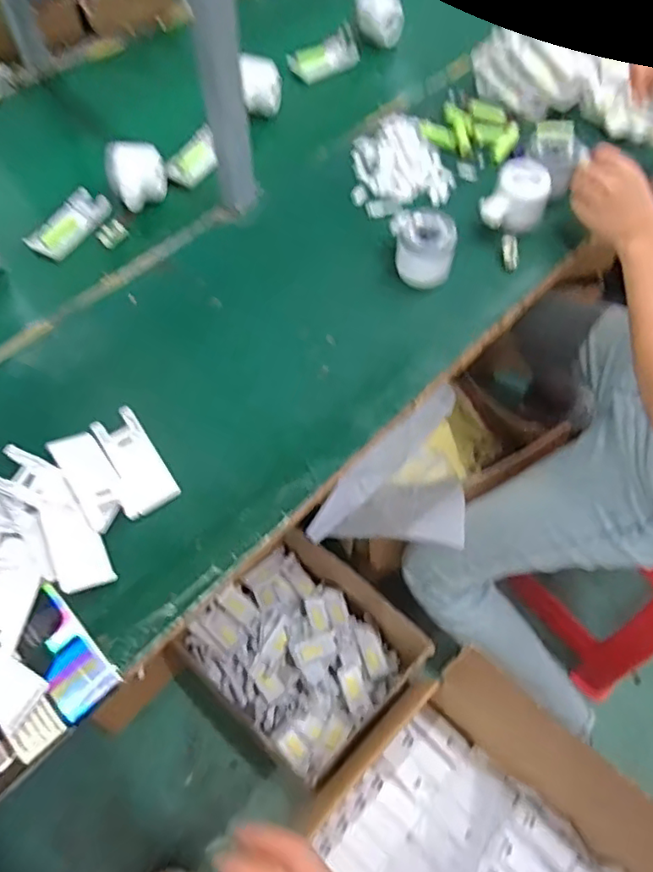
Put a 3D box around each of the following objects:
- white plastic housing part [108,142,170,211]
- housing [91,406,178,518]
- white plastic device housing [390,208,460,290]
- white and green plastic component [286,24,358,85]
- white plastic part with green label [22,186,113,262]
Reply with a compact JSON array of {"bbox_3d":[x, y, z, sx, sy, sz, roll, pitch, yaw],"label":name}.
[{"bbox_3d":[-0.222,-0.308,0.718,0.061,0.055,0.057,-15,61,-9],"label":"white plastic housing part"},{"bbox_3d":[-0.176,0.023,0.547,0.049,0.008,0.104,-30,65,-17],"label":"housing"},{"bbox_3d":[0.105,-0.205,0.656,0.059,0.058,0.071,-5,60,-3],"label":"white plastic device housing"},{"bbox_3d":[-0.001,-0.567,0.915,0.133,0.040,0.053,-41,68,-21],"label":"white and green plastic component"},{"bbox_3d":[-0.302,-0.252,0.722,0.047,0.012,0.111,33,63,-9],"label":"white plastic part with green label"}]

